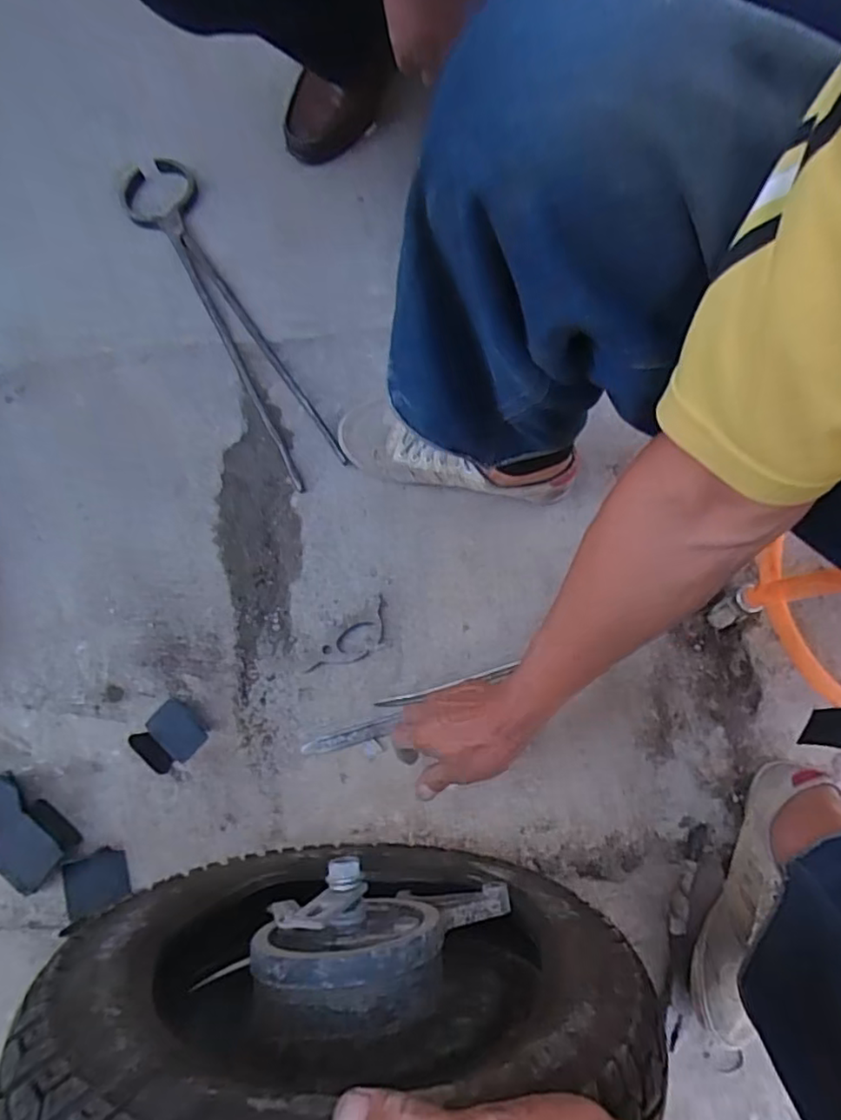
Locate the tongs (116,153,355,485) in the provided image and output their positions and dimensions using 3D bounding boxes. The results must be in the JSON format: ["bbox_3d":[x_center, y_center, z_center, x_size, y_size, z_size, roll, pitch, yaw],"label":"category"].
[{"bbox_3d":[-0.237,-0.298,0.762,0.089,0.033,0.464,-29,80,-4],"label":"tongs"}]

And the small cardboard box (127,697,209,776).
[{"bbox_3d":[-0.279,0.195,0.686,0.063,0.020,0.063,-44,82,-6],"label":"small cardboard box"}]

